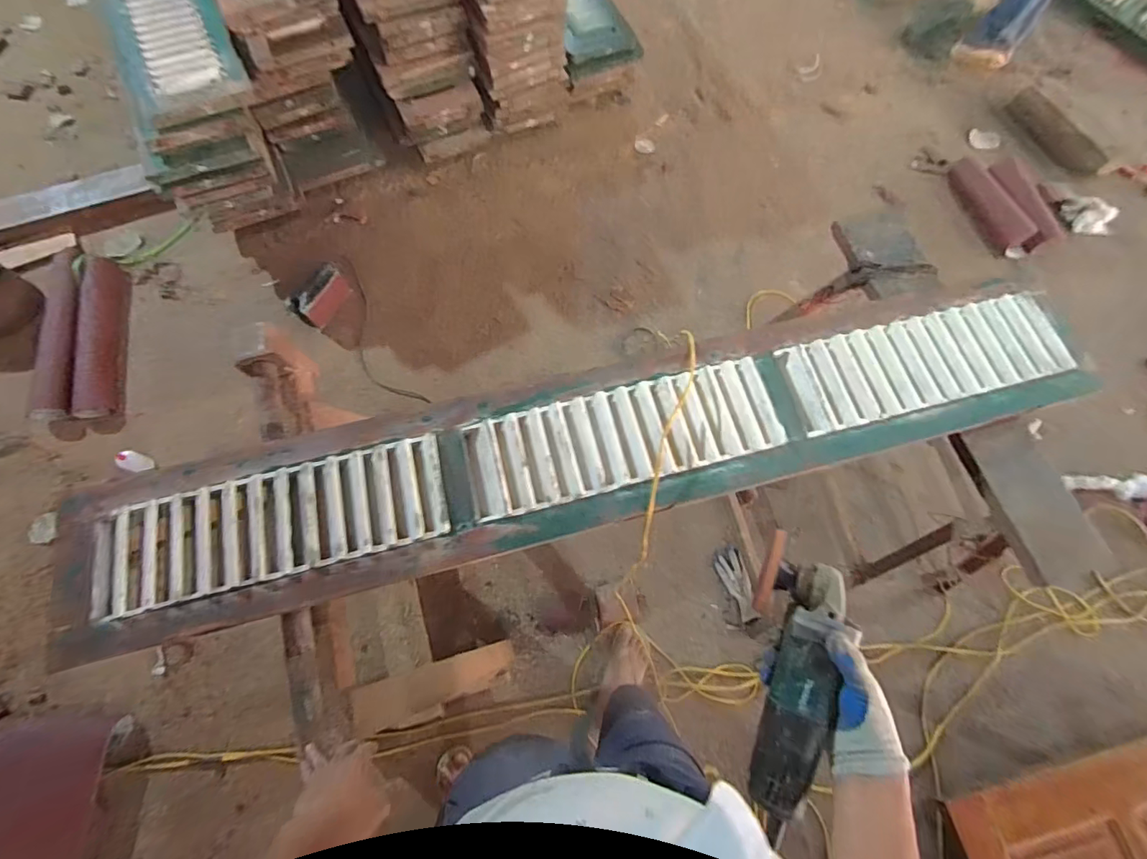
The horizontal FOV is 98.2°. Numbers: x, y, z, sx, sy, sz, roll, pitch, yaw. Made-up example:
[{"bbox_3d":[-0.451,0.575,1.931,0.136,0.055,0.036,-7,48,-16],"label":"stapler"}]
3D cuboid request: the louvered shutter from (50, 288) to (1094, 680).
[{"bbox_3d":[0.075,0.020,0.860,1.707,0.053,0.245,-14,72,-6],"label":"louvered shutter"}]

